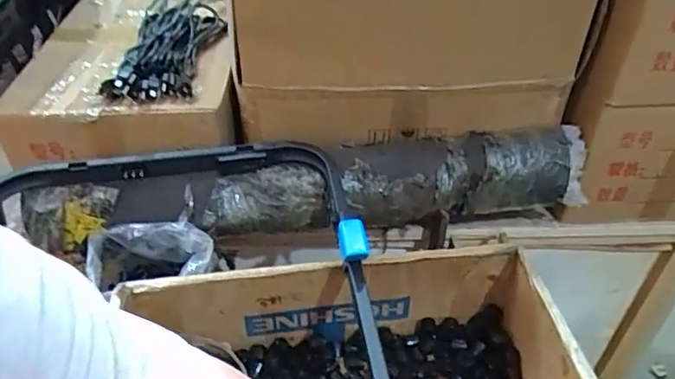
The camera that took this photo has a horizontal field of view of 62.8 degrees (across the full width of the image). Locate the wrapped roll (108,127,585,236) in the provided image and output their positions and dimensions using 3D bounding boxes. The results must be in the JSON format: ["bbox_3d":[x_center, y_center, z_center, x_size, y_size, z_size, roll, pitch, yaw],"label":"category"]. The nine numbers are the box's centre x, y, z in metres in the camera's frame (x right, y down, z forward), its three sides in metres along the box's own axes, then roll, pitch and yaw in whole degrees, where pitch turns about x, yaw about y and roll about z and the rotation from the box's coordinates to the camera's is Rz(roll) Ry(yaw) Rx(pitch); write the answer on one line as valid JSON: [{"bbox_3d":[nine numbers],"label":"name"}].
[{"bbox_3d":[0.035,-0.001,0.869,0.726,0.120,0.130,-8,42,-8],"label":"wrapped roll"}]

